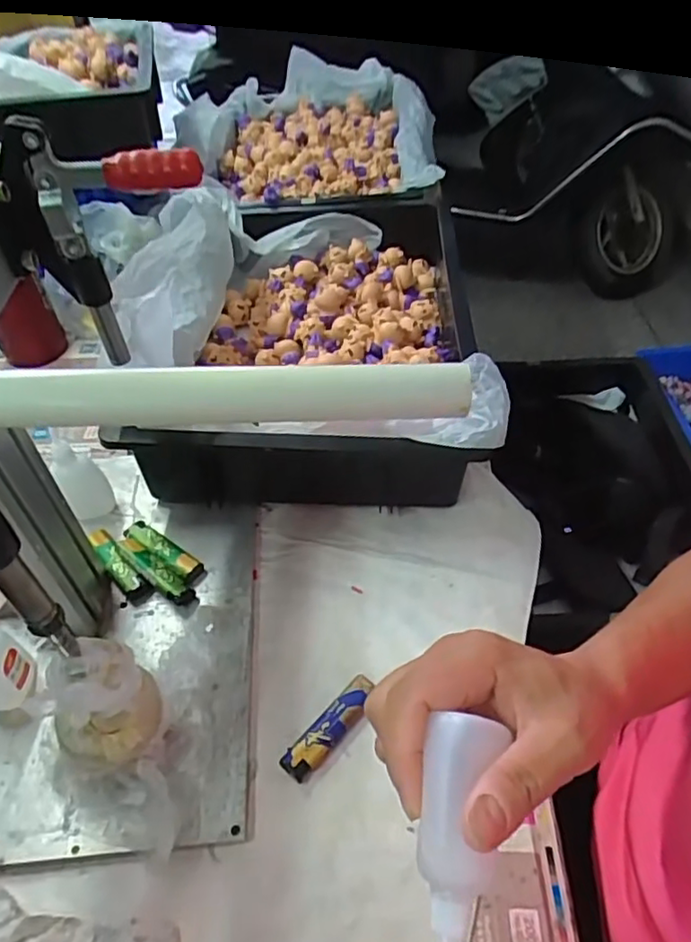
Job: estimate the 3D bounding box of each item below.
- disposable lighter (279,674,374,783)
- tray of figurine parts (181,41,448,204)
[{"bbox_3d":[-0.009,0.173,0.425,0.021,0.012,0.078,33,55,31],"label":"disposable lighter"},{"bbox_3d":[-0.061,-0.520,0.954,0.375,0.090,0.421,-4,44,-1],"label":"tray of figurine parts"}]

